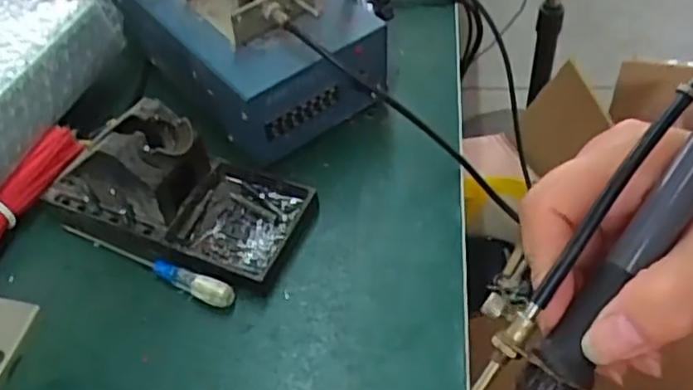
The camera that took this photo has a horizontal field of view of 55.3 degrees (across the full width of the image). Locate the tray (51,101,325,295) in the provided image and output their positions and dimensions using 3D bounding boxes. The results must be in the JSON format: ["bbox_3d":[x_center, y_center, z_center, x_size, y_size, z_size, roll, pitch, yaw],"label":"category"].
[{"bbox_3d":[-0.107,-0.010,0.398,0.155,0.069,0.082,18,53,16],"label":"tray"}]

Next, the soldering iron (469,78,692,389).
[{"bbox_3d":[0.077,0.028,0.207,0.027,0.020,0.202,35,96,24],"label":"soldering iron"}]

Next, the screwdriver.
[{"bbox_3d":[-0.121,0.038,0.393,0.125,0.011,0.013,22,54,16],"label":"screwdriver"}]

